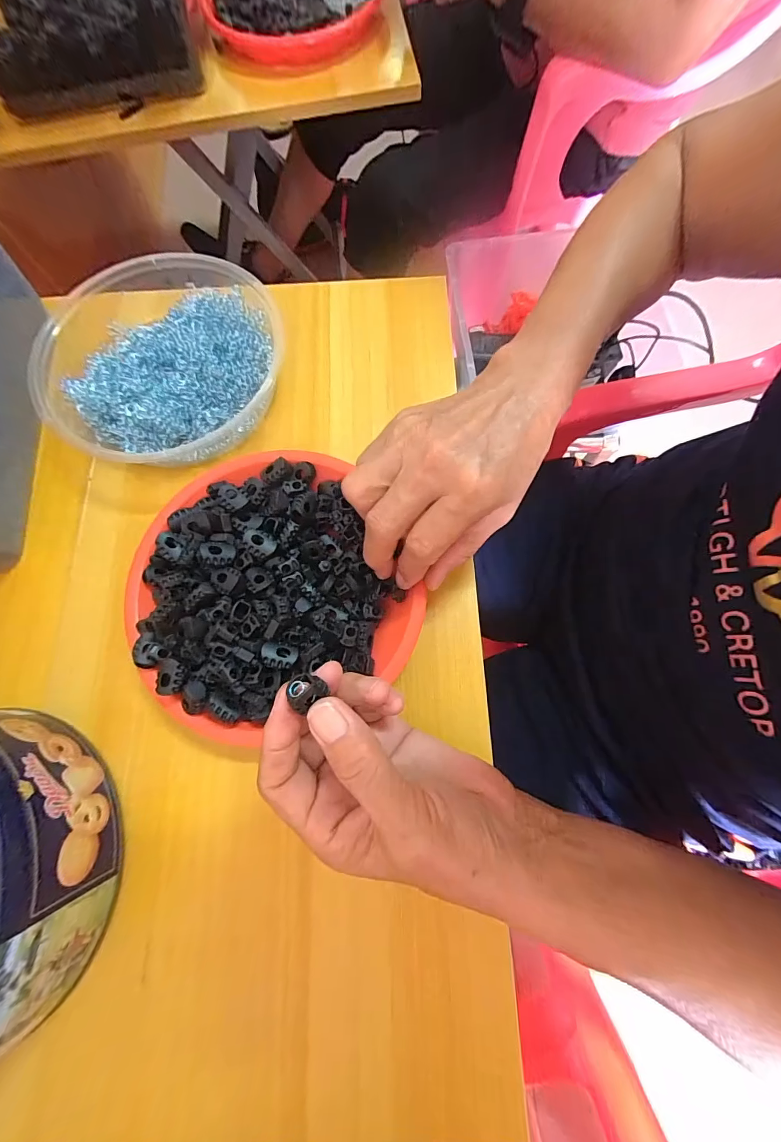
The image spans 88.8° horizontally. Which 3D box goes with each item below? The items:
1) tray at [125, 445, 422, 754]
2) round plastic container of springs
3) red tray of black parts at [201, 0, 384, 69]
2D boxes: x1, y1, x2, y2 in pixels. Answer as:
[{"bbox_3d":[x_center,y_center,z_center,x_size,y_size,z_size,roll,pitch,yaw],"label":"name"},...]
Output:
[{"bbox_3d":[-0.085,0.004,0.265,0.171,0.035,0.177,0,74,2],"label":"tray"},{"bbox_3d":[-0.175,-0.168,0.312,0.165,0.054,0.165,0,74,2],"label":"round plastic container of springs"},{"bbox_3d":[-0.128,-0.761,0.530,0.239,0.038,0.226,5,74,3],"label":"red tray of black parts"}]

